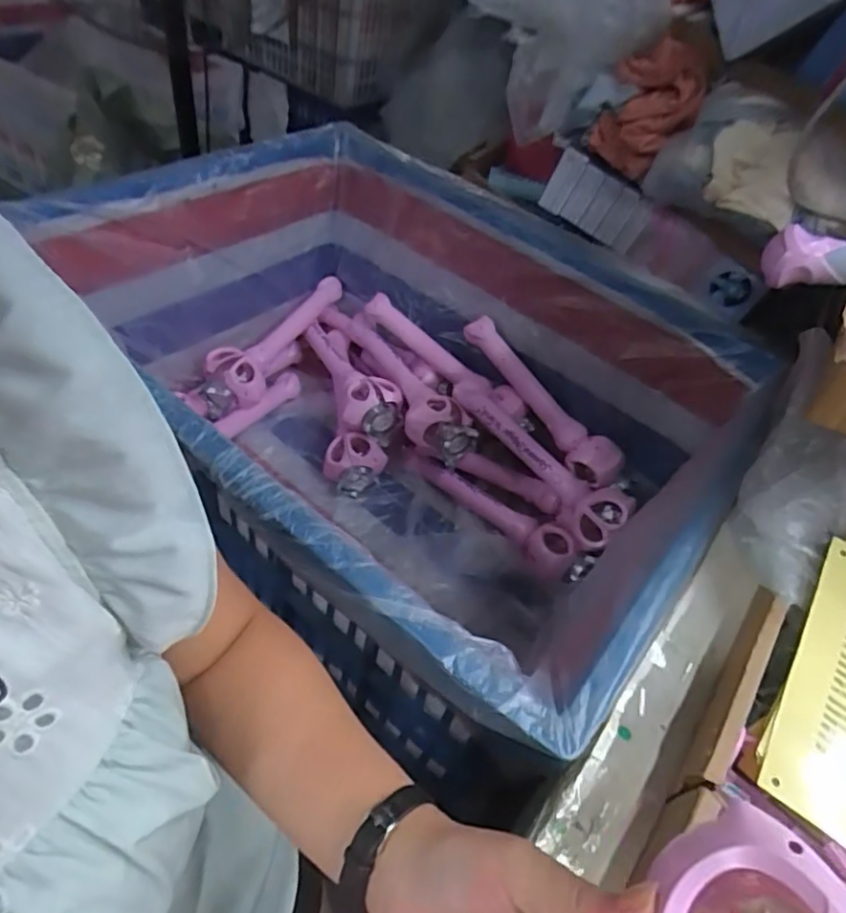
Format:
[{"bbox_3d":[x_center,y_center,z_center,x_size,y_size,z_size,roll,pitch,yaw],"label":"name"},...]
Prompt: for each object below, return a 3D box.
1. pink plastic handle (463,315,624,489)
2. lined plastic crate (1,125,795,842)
[{"bbox_3d":[0.183,-0.088,0.927,0.329,0.061,0.062,49,56,3],"label":"pink plastic handle"},{"bbox_3d":[-0.056,-0.034,0.808,0.758,0.416,0.597,34,50,17],"label":"lined plastic crate"}]

